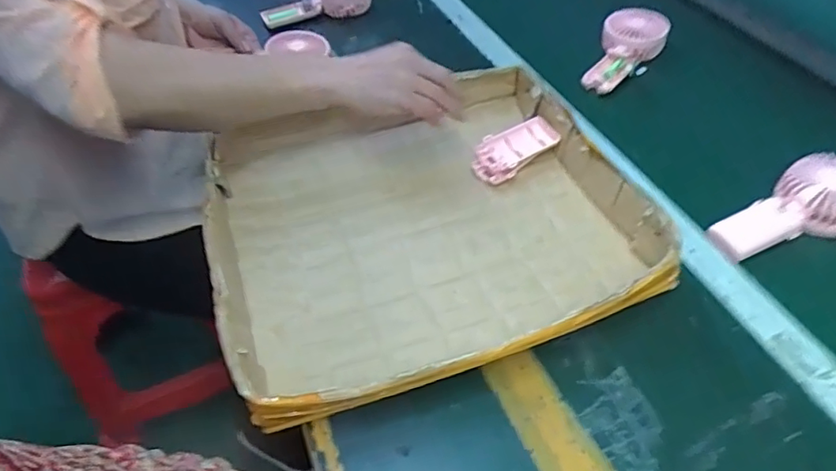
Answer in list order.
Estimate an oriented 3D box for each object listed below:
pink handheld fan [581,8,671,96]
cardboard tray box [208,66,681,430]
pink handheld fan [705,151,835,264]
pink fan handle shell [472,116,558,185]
[{"bbox_3d":[0.294,-0.268,0.823,0.093,0.038,0.179,30,70,25],"label":"pink handheld fan"},{"bbox_3d":[0.003,-0.028,0.585,0.407,0.060,0.381,-13,48,-11],"label":"cardboard tray box"},{"bbox_3d":[0.387,-0.025,0.597,0.175,0.043,0.080,-24,50,-2],"label":"pink handheld fan"},{"bbox_3d":[0.110,-0.096,0.666,0.104,0.033,0.053,-27,52,-22],"label":"pink fan handle shell"}]

